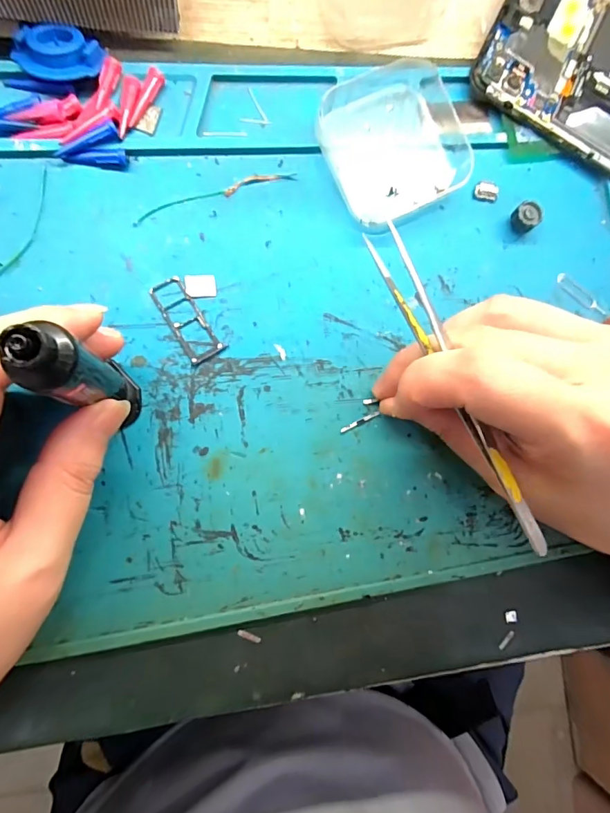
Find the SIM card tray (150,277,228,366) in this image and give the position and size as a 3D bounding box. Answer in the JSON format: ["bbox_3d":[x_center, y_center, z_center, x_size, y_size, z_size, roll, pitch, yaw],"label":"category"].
[{"bbox_3d":[-0.051,-0.039,0.196,0.016,0.004,0.039,-30,91,-11],"label":"SIM card tray"}]

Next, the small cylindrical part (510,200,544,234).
[{"bbox_3d":[0.110,-0.095,0.224,0.011,0.011,0.013,-38,92,-10],"label":"small cylindrical part"}]

